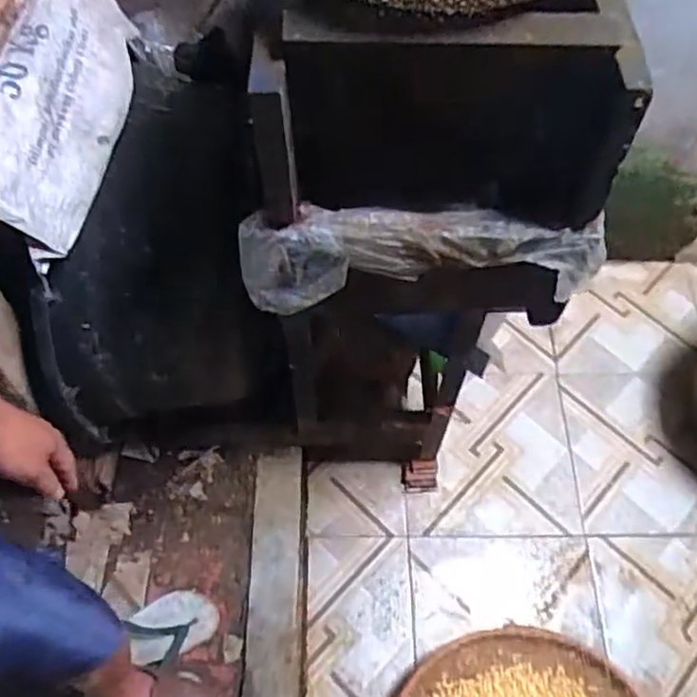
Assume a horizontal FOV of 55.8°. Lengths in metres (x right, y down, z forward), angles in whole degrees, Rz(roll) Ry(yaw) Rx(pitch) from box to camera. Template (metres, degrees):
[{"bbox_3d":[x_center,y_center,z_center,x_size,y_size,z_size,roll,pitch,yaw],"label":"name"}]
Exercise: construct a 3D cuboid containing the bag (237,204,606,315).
[{"bbox_3d":[0.084,-0.106,0.776,0.419,0.111,0.072,0,62,-2],"label":"bag"}]

